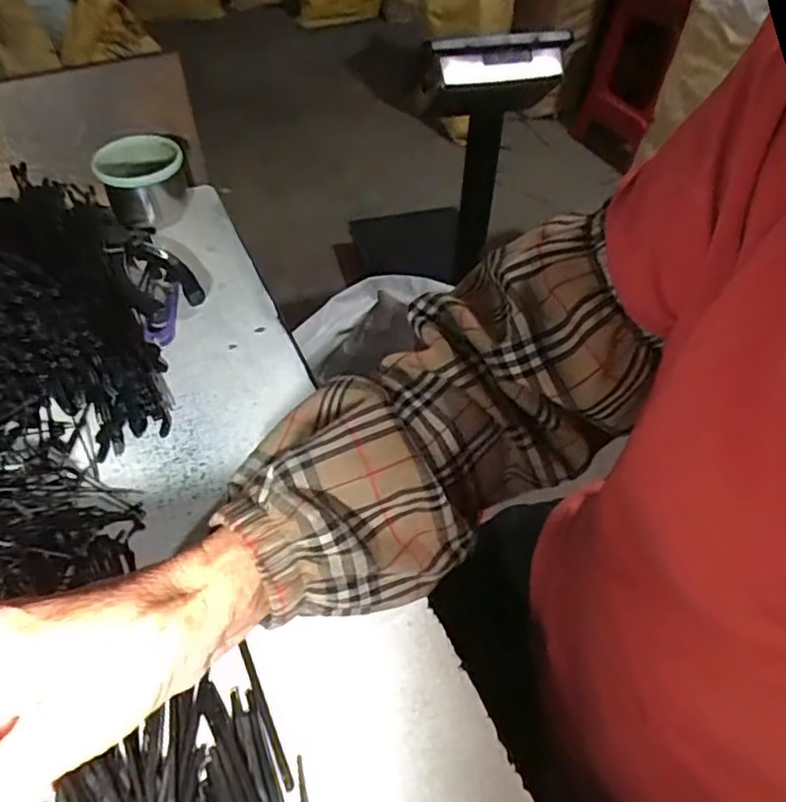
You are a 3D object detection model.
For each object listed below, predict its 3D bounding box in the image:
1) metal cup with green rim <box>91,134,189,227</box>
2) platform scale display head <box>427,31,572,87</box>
[{"bbox_3d":[-0.206,-0.178,0.525,0.071,0.055,0.080,-15,51,-13],"label":"metal cup with green rim"},{"bbox_3d":[0.169,-0.523,0.949,0.221,0.061,0.063,-24,54,-18],"label":"platform scale display head"}]

